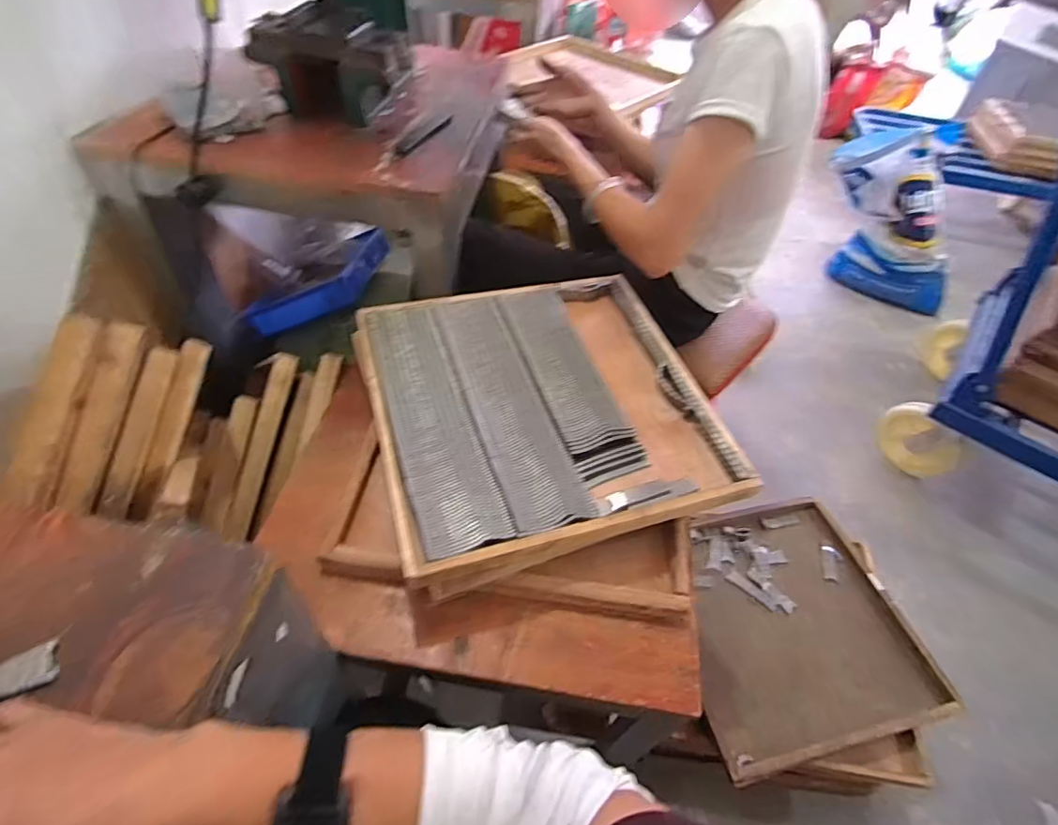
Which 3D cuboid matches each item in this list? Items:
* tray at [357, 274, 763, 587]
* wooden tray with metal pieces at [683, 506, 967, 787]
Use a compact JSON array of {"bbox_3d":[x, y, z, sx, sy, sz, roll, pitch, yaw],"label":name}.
[{"bbox_3d":[0.014,-0.020,0.677,0.395,0.035,0.398,-11,52,-14],"label":"tray"},{"bbox_3d":[0.441,0.357,0.924,0.403,0.039,0.431,-6,51,-10],"label":"wooden tray with metal pieces"}]

